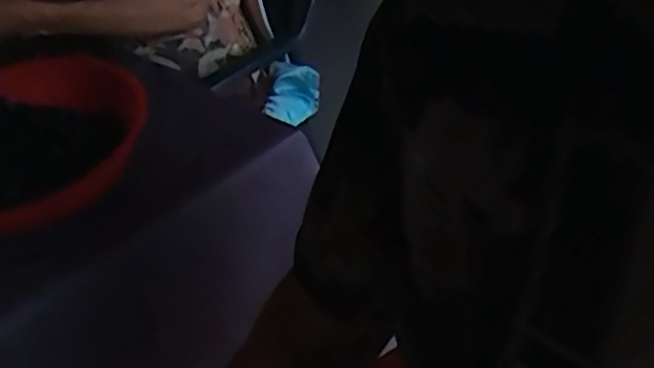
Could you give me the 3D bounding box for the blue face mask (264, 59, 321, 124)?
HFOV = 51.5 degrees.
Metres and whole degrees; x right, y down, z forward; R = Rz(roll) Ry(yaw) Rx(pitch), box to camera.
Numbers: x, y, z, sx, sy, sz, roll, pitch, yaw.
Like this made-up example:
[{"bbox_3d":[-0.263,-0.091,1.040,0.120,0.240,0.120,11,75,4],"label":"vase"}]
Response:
[{"bbox_3d":[-0.053,-0.137,1.035,0.088,0.078,0.067,-12,40,0],"label":"blue face mask"}]

